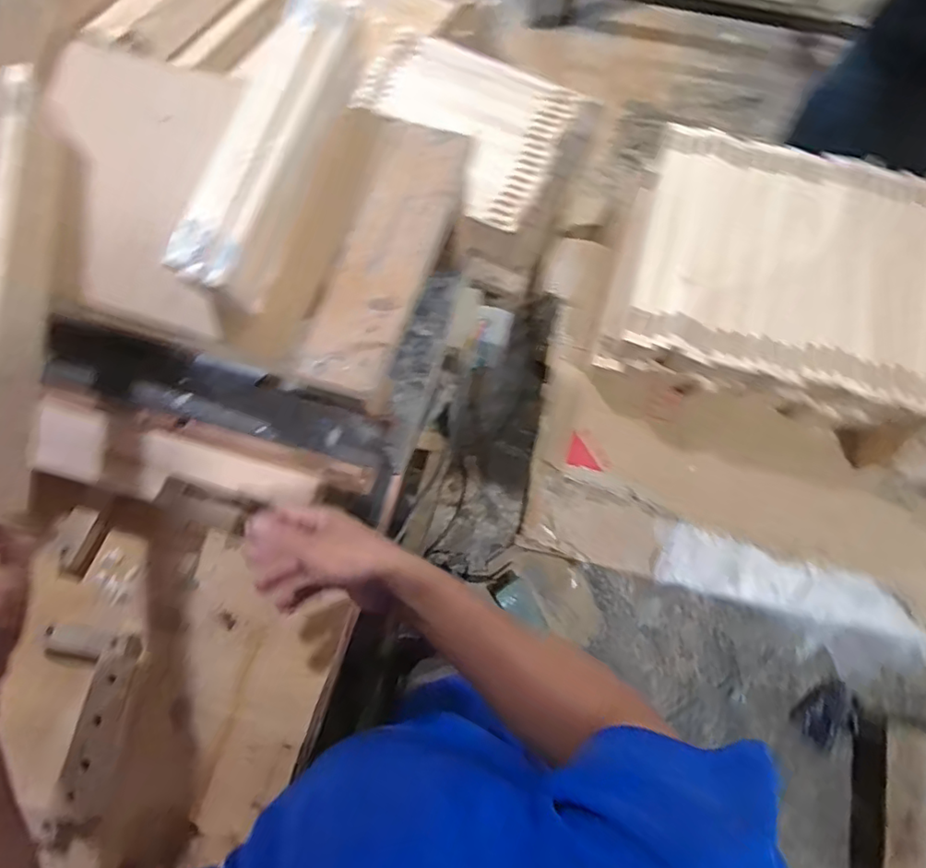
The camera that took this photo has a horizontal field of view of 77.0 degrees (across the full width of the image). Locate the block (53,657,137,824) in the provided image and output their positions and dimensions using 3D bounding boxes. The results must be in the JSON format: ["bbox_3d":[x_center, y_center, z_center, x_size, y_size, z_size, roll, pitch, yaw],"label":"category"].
[{"bbox_3d":[-0.350,0.289,0.560,0.037,0.021,0.140,7,70,2],"label":"block"}]

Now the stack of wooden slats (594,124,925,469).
[{"bbox_3d":[0.440,-0.227,0.834,0.415,0.126,0.366,16,71,5],"label":"stack of wooden slats"}]

